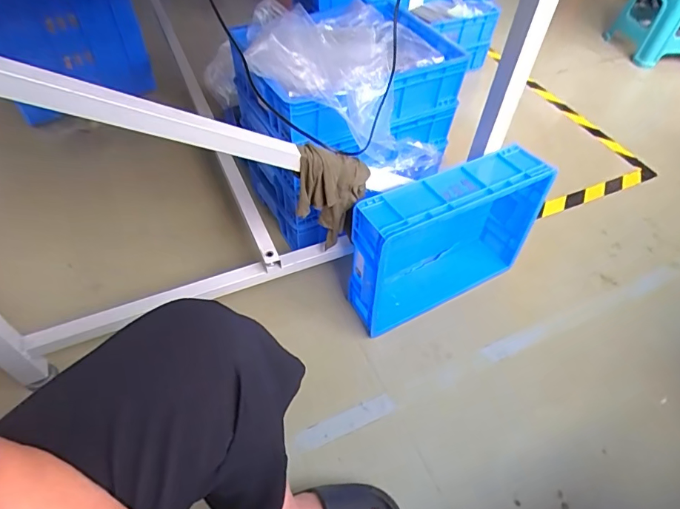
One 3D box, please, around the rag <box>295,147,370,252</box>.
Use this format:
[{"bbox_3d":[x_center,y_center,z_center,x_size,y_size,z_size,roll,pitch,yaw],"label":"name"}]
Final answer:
[{"bbox_3d":[-0.015,-0.102,0.815,0.131,0.217,0.063,-10,52,-12],"label":"rag"}]

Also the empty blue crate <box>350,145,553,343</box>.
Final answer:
[{"bbox_3d":[0.216,-0.029,0.925,0.403,0.302,0.124,-22,56,-20],"label":"empty blue crate"}]

